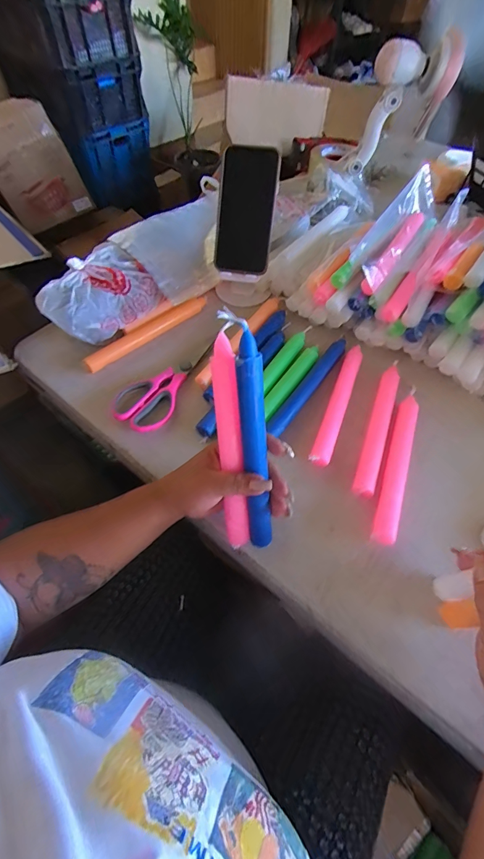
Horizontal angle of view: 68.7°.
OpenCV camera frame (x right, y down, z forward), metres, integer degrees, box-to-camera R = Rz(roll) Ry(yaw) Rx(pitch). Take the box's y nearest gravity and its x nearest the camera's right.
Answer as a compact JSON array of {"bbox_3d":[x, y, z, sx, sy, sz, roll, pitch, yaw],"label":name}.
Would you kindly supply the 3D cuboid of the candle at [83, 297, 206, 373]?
[{"bbox_3d":[-0.139,-0.145,0.522,0.203,0.025,0.022,-39,65,-23],"label":"candle"}]

